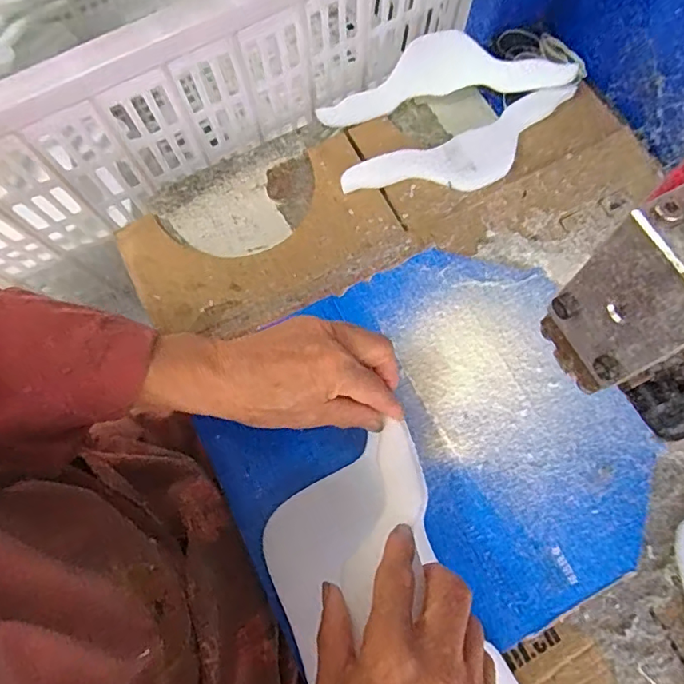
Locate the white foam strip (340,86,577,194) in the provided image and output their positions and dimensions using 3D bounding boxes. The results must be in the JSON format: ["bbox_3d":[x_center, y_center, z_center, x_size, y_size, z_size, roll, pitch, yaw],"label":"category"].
[{"bbox_3d":[0.119,-0.177,0.499,0.235,0.015,0.064,-24,74,-8],"label":"white foam strip"}]

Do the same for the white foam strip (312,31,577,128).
[{"bbox_3d":[0.098,-0.266,0.517,0.246,0.014,0.065,-10,101,2],"label":"white foam strip"}]

